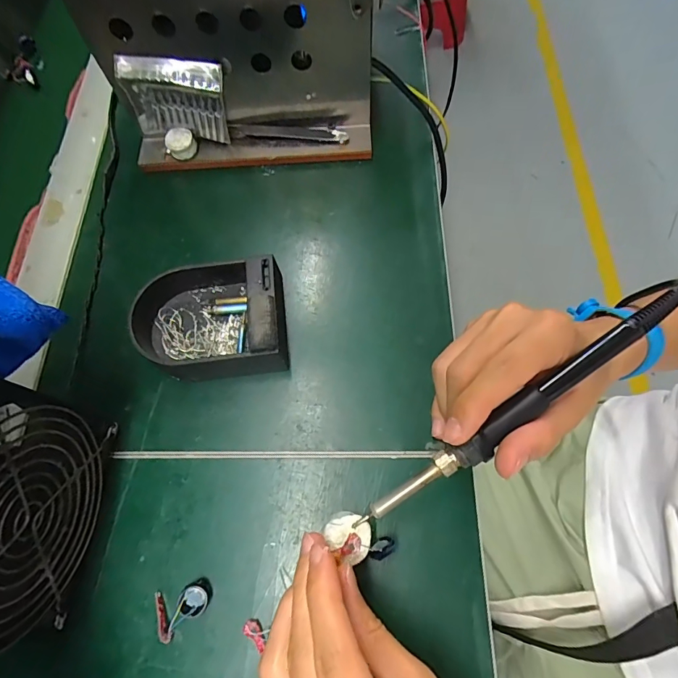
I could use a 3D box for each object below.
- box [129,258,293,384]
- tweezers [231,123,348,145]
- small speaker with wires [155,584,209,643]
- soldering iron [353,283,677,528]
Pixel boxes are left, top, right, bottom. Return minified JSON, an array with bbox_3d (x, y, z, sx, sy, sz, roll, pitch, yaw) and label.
[{"bbox_3d":[-0.092,-0.014,0.298,0.112,0.036,0.085,-8,68,-1],"label":"box"},{"bbox_3d":[-0.043,-0.176,0.368,0.101,0.012,0.014,4,68,4],"label":"tweezers"},{"bbox_3d":[-0.089,0.154,0.246,0.029,0.008,0.024,-21,69,-6],"label":"small speaker with wires"},{"bbox_3d":[0.097,0.038,0.228,0.206,0.017,0.015,-36,71,0],"label":"soldering iron"}]

